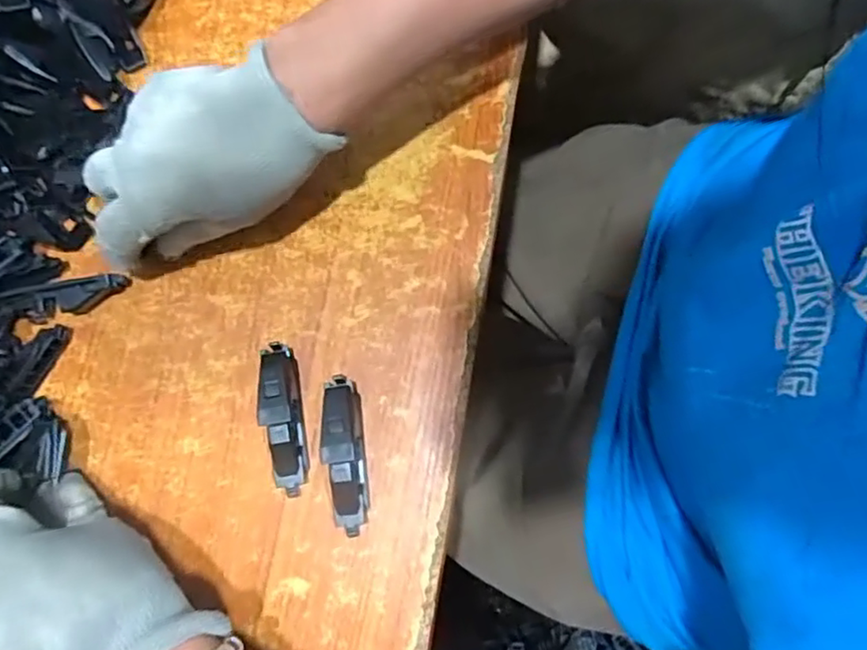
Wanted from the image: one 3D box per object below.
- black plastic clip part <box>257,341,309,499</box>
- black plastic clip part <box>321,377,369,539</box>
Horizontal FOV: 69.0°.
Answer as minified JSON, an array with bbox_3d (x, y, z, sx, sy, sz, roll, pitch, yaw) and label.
[{"bbox_3d":[-0.082,0.049,0.341,0.020,0.022,0.082,-9,77,3],"label":"black plastic clip part"},{"bbox_3d":[-0.047,0.068,0.333,0.020,0.020,0.081,-7,77,4],"label":"black plastic clip part"}]

